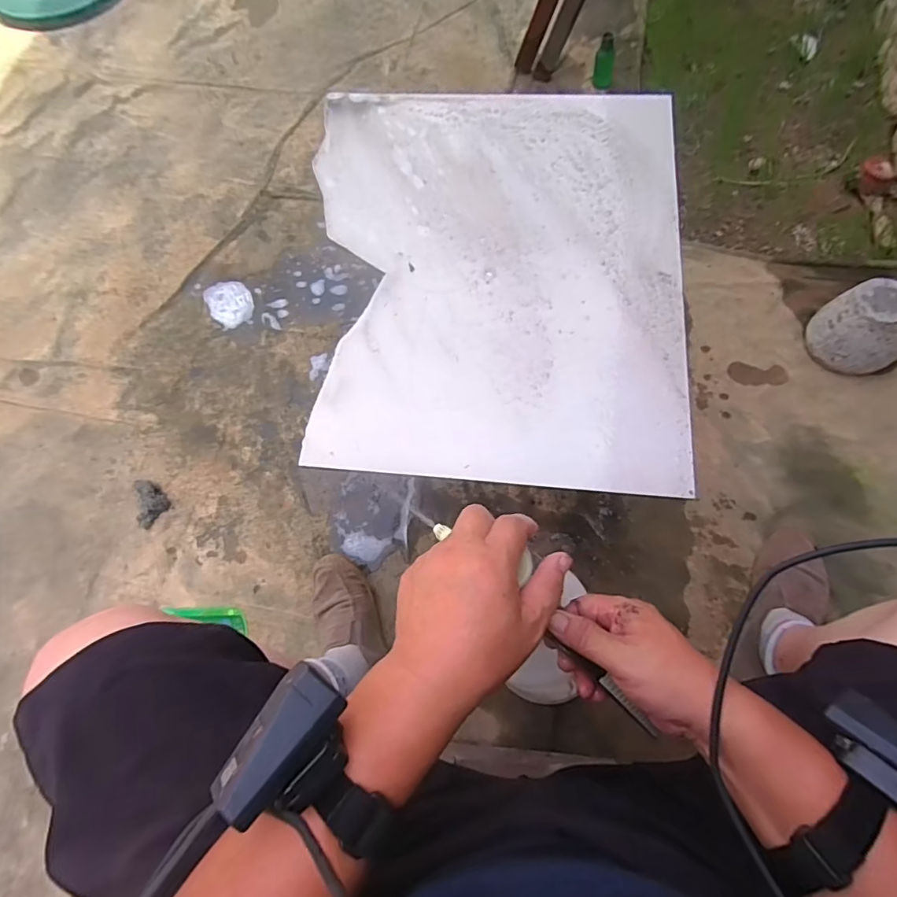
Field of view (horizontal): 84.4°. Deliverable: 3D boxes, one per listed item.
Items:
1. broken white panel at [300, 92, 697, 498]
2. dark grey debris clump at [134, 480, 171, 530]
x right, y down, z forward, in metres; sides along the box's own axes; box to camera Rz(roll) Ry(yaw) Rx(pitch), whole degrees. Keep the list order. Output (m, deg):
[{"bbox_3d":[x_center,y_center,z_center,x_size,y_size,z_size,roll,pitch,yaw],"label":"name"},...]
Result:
[{"bbox_3d":[0.054,-0.241,0.627,0.461,0.009,0.575,4,71,6],"label":"broken white panel"},{"bbox_3d":[-0.510,0.096,0.846,0.047,0.040,0.077,7,73,4],"label":"dark grey debris clump"}]

